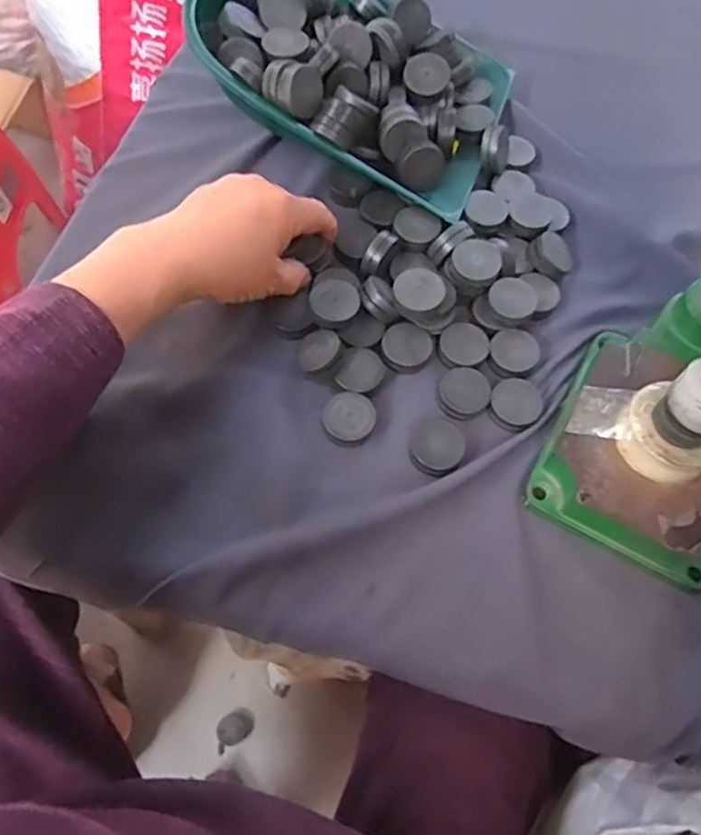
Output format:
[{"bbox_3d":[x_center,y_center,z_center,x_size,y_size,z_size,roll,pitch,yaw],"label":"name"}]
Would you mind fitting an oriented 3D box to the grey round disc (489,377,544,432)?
[{"bbox_3d":[0.107,-0.009,0.435,0.032,0.010,0.037,22,64,6],"label":"grey round disc"}]

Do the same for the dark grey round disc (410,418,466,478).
[{"bbox_3d":[0.054,0.018,0.417,0.032,0.007,0.038,25,64,7],"label":"dark grey round disc"}]

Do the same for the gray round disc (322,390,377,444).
[{"bbox_3d":[-0.001,0.000,0.420,0.031,0.011,0.030,2,63,-3],"label":"gray round disc"}]

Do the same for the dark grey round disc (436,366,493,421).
[{"bbox_3d":[0.074,-0.016,0.436,0.033,0.009,0.035,2,63,-4],"label":"dark grey round disc"}]

